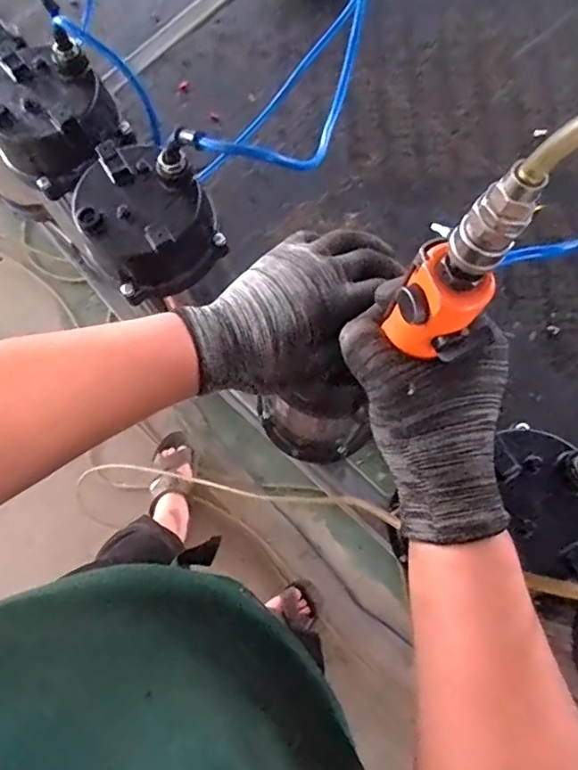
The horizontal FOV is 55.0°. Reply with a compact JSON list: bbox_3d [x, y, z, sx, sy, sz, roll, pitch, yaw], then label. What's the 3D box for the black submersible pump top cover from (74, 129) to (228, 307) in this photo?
[{"bbox_3d":[-0.129,-0.149,0.488,0.114,0.070,0.122,-27,75,-5],"label":"black submersible pump top cover"}]

